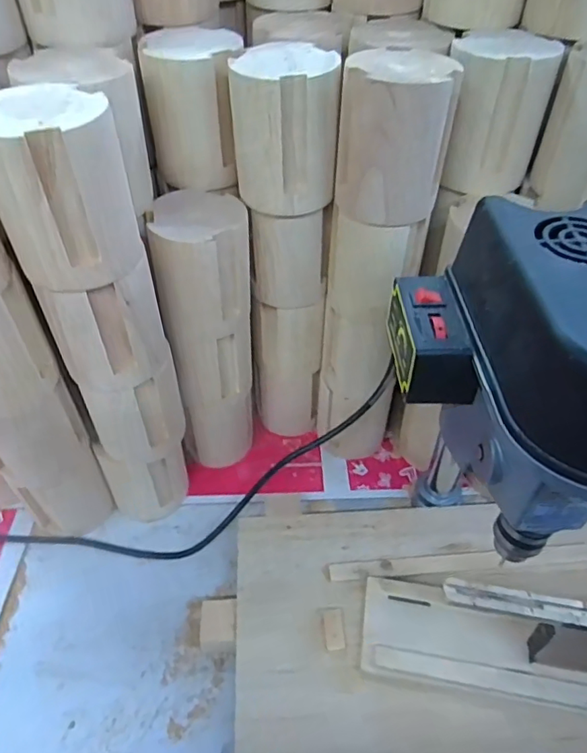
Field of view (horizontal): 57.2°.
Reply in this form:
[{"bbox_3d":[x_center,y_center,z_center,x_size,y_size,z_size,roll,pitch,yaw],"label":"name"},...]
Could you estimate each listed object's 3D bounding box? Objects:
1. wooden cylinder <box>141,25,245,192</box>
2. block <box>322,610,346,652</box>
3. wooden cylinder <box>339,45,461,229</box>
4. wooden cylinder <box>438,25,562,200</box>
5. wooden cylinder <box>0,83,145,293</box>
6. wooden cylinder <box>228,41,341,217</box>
[{"bbox_3d":[-0.077,-0.213,0.429,0.068,0.094,0.075,3,47,3],"label":"wooden cylinder"},{"bbox_3d":[0.034,0.210,0.447,0.016,0.004,0.032,-4,47,-4],"label":"block"},{"bbox_3d":[0.073,-0.173,0.395,0.080,0.098,0.073,8,47,7],"label":"wooden cylinder"},{"bbox_3d":[0.158,-0.207,0.424,0.073,0.096,0.081,19,49,17],"label":"wooden cylinder"},{"bbox_3d":[-0.144,-0.116,0.336,0.078,0.098,0.070,-20,50,-18],"label":"wooden cylinder"},{"bbox_3d":[-0.007,-0.185,0.409,0.079,0.098,0.071,1,46,1],"label":"wooden cylinder"}]

